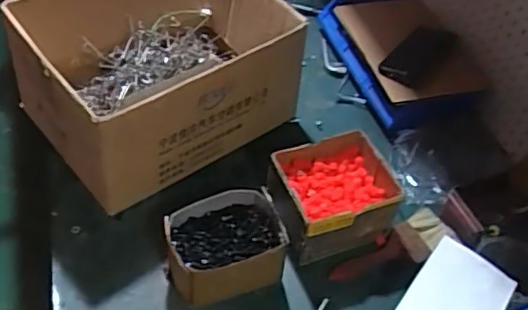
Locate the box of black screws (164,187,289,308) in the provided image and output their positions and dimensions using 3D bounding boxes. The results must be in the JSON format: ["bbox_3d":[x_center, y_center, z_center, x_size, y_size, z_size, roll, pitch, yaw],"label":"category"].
[{"bbox_3d":[-0.052,0.128,0.787,0.155,0.088,0.121,-16,50,-19],"label":"box of black screws"}]

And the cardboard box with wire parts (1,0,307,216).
[{"bbox_3d":[-0.170,-0.151,0.956,0.394,0.192,0.342,-29,55,-28],"label":"cardboard box with wire parts"}]

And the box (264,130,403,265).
[{"bbox_3d":[0.092,0.060,0.845,0.166,0.088,0.141,-16,50,-19],"label":"box"}]

